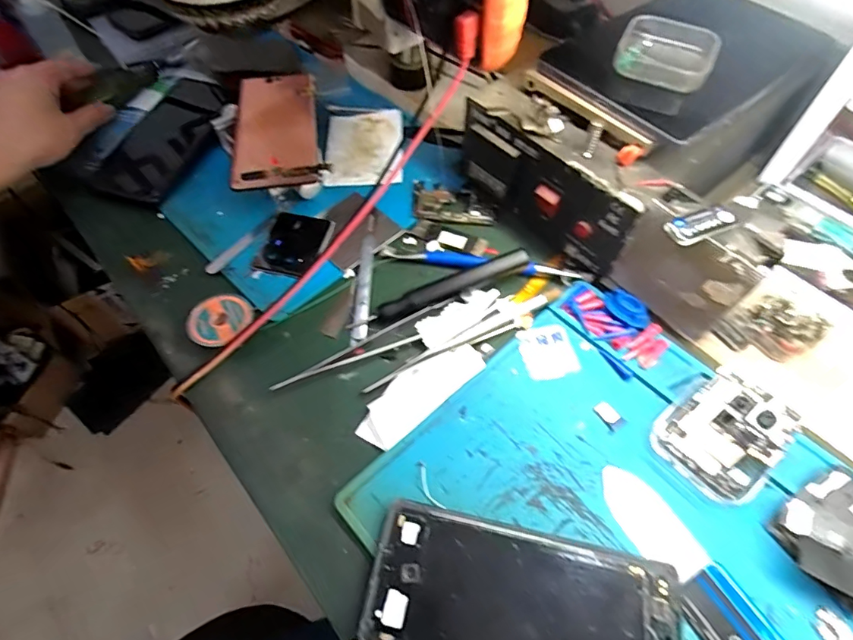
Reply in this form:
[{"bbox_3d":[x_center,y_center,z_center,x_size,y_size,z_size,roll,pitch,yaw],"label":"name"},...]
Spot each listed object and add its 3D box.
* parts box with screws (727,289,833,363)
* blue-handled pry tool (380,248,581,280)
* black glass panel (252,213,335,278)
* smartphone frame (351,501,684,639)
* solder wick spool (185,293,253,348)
[{"bbox_3d":[0.263,0.000,0.348,0.050,0.018,0.049,-23,61,-12],"label":"parts box with screws"},{"bbox_3d":[0.042,-0.048,0.383,0.157,0.011,0.018,8,59,7],"label":"blue-handled pry tool"},{"bbox_3d":[-0.111,-0.067,0.400,0.048,0.008,0.068,15,60,11],"label":"black glass panel"},{"bbox_3d":[0.051,0.153,0.256,0.163,0.011,0.075,10,59,8],"label":"smartphone frame"},{"bbox_3d":[-0.151,0.002,0.352,0.045,0.015,0.044,-1,58,1],"label":"solder wick spool"}]

